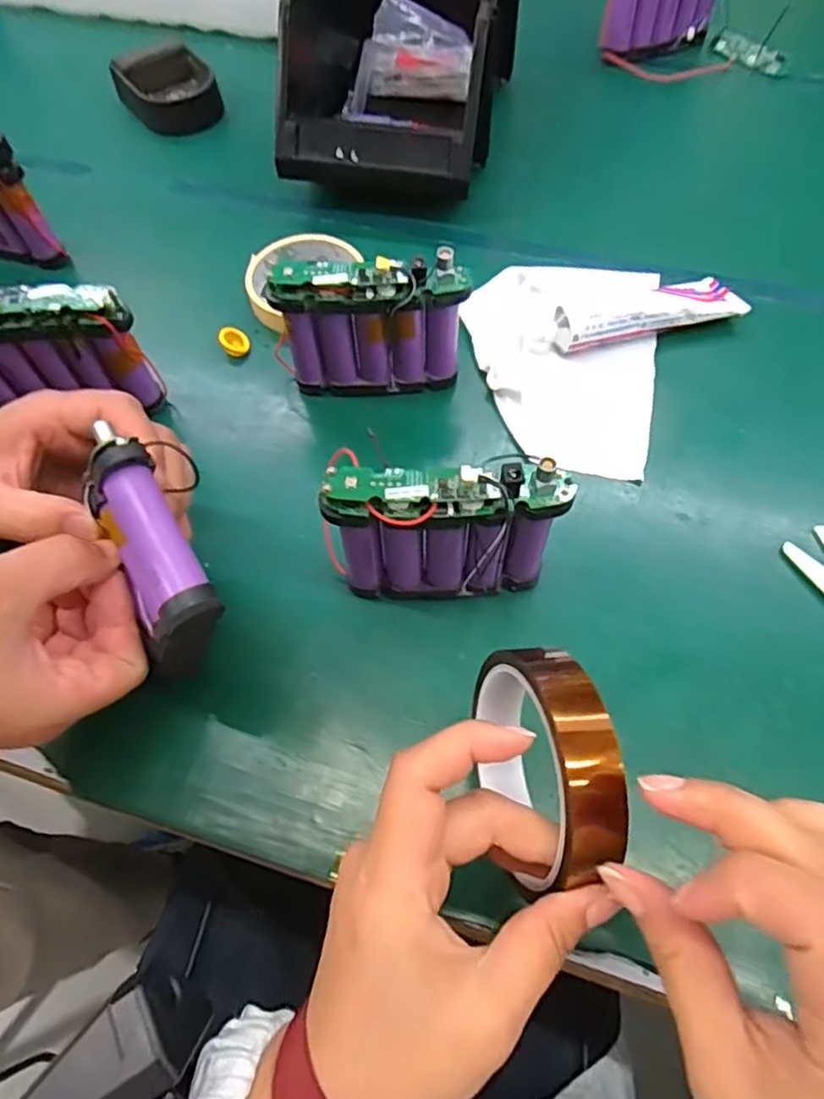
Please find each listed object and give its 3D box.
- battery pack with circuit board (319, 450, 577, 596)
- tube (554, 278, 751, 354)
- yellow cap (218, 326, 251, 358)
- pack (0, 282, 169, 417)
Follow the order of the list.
[{"bbox_3d":[0.018,-0.008,0.338,0.118,0.099,0.035,-1,63,1],"label":"battery pack with circuit board"},{"bbox_3d":[0.163,-0.170,0.455,0.135,0.023,0.041,-13,63,-5],"label":"tube"},{"bbox_3d":[-0.128,-0.151,0.472,0.020,0.013,0.022,-1,63,1],"label":"yellow cap"},{"bbox_3d":[-0.223,-0.121,0.403,0.111,0.085,0.026,-3,63,0],"label":"pack"}]

